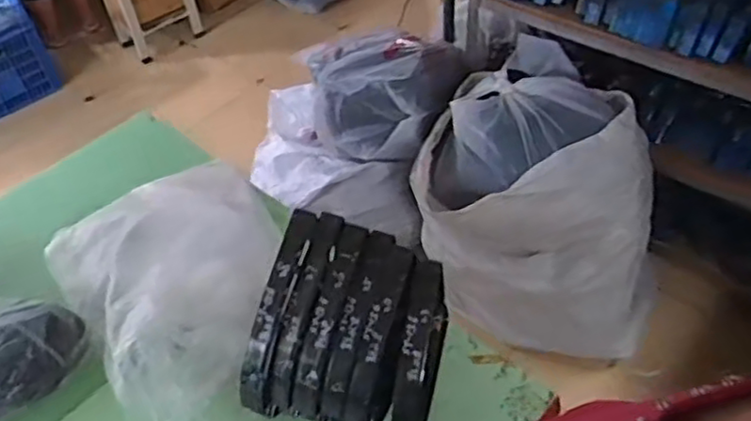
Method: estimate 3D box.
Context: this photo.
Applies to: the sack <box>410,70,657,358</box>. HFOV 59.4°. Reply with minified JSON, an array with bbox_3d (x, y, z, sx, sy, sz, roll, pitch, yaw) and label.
[{"bbox_3d":[0.469,0.006,1.872,0.680,0.660,0.525,18,52,20],"label":"sack"}]

